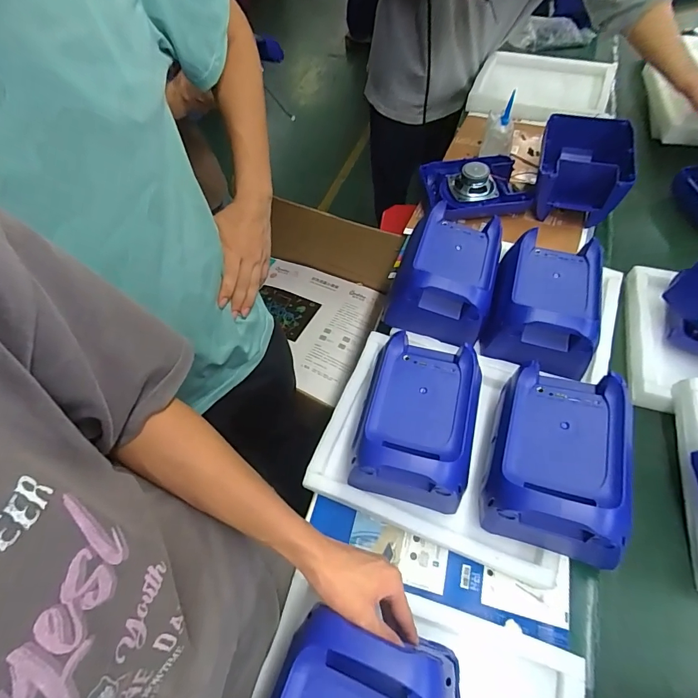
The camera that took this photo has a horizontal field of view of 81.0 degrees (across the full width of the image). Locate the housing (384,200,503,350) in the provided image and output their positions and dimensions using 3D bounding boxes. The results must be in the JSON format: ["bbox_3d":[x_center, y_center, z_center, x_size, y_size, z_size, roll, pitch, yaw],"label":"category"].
[{"bbox_3d":[0.166,-0.131,0.710,0.157,0.115,0.230,15,61,12],"label":"housing"}]

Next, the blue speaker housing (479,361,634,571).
[{"bbox_3d":[0.273,0.138,0.530,0.155,0.122,0.215,14,61,12],"label":"blue speaker housing"}]

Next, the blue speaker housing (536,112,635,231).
[{"bbox_3d":[0.503,-0.391,0.886,0.174,0.133,0.204,17,61,13],"label":"blue speaker housing"}]

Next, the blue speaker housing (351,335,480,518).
[{"bbox_3d":[0.103,0.097,0.584,0.155,0.111,0.220,12,61,11],"label":"blue speaker housing"}]

